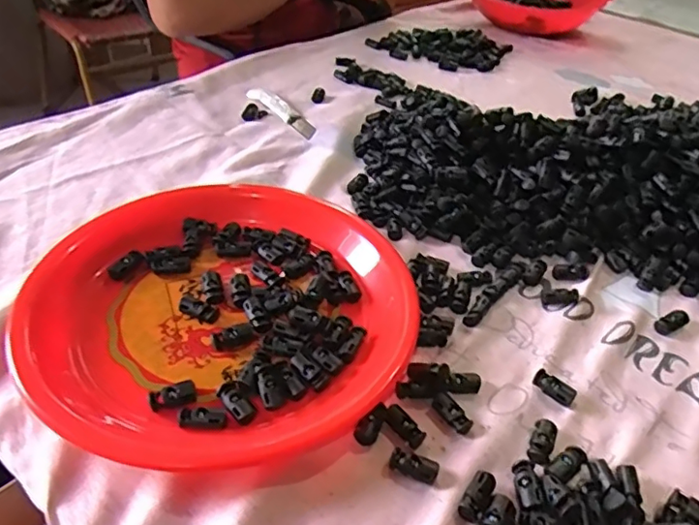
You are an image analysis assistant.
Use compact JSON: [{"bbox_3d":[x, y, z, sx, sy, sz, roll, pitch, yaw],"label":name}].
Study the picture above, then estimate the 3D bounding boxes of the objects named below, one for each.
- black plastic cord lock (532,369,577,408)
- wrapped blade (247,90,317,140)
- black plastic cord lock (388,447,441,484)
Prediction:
[{"bbox_3d":[0.134,0.081,0.367,0.026,0.009,0.011,33,49,29],"label":"black plastic cord lock"},{"bbox_3d":[-0.075,-0.174,0.649,0.024,0.010,0.115,-30,51,-32],"label":"wrapped blade"},{"bbox_3d":[0.037,0.115,0.321,0.027,0.009,0.011,21,44,19],"label":"black plastic cord lock"}]

